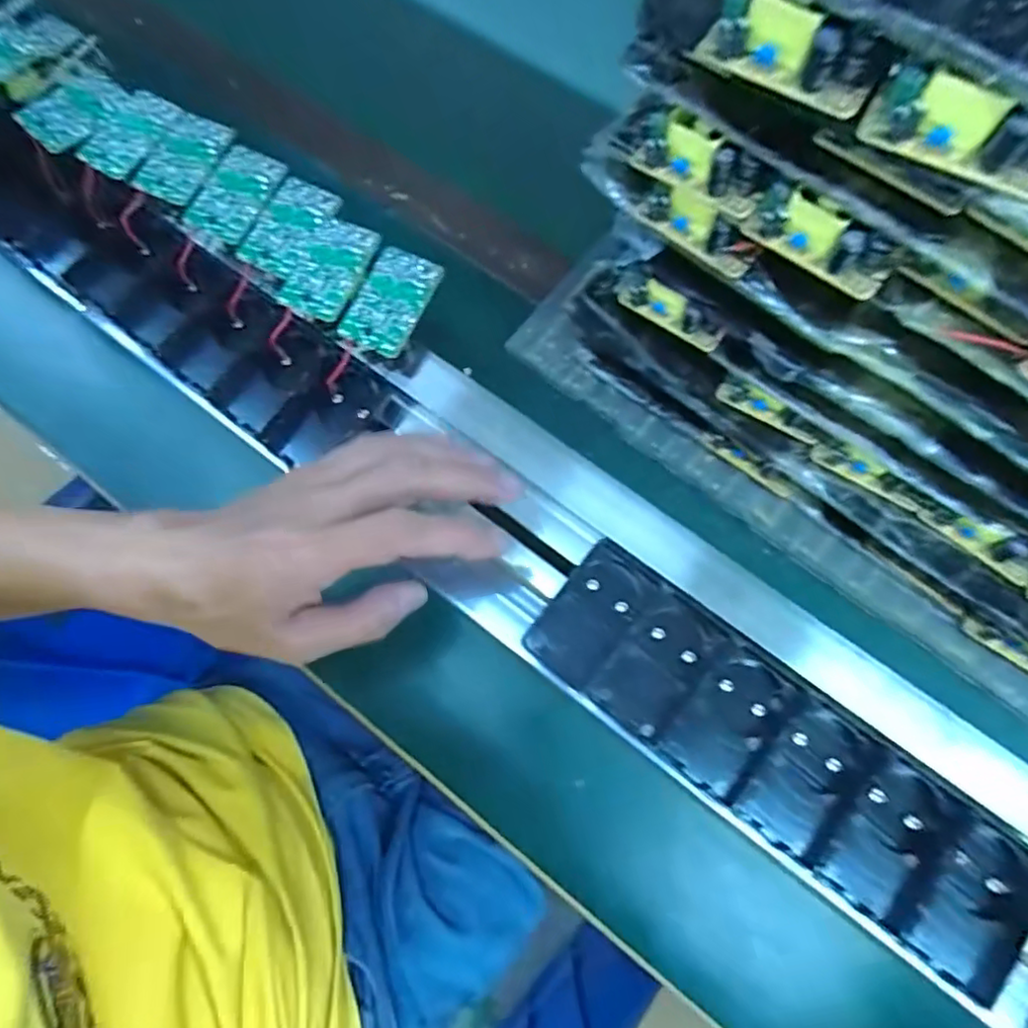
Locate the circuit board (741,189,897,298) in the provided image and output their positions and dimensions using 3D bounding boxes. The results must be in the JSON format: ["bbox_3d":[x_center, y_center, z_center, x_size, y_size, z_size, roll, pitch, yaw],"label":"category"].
[{"bbox_3d":[0.133,-0.120,0.278,0.065,0.022,0.017,35,76,11],"label":"circuit board"}]

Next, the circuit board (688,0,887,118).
[{"bbox_3d":[0.100,-0.168,0.231,0.064,0.022,0.015,31,75,10],"label":"circuit board"}]

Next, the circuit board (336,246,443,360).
[{"bbox_3d":[-0.070,-0.123,0.369,0.037,0.008,0.062,30,82,5],"label":"circuit board"}]

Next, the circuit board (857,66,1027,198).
[{"bbox_3d":[0.154,-0.130,0.216,0.063,0.021,0.016,30,75,10],"label":"circuit board"}]

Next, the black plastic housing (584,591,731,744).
[{"bbox_3d":[0.074,0.078,0.330,0.042,0.015,0.069,42,78,13],"label":"black plastic housing"}]

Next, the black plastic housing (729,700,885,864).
[{"bbox_3d":[0.142,0.128,0.309,0.043,0.017,0.066,40,77,12],"label":"black plastic housing"}]

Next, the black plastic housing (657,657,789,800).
[{"bbox_3d":[0.106,0.104,0.321,0.039,0.011,0.064,41,78,13],"label":"black plastic housing"}]

